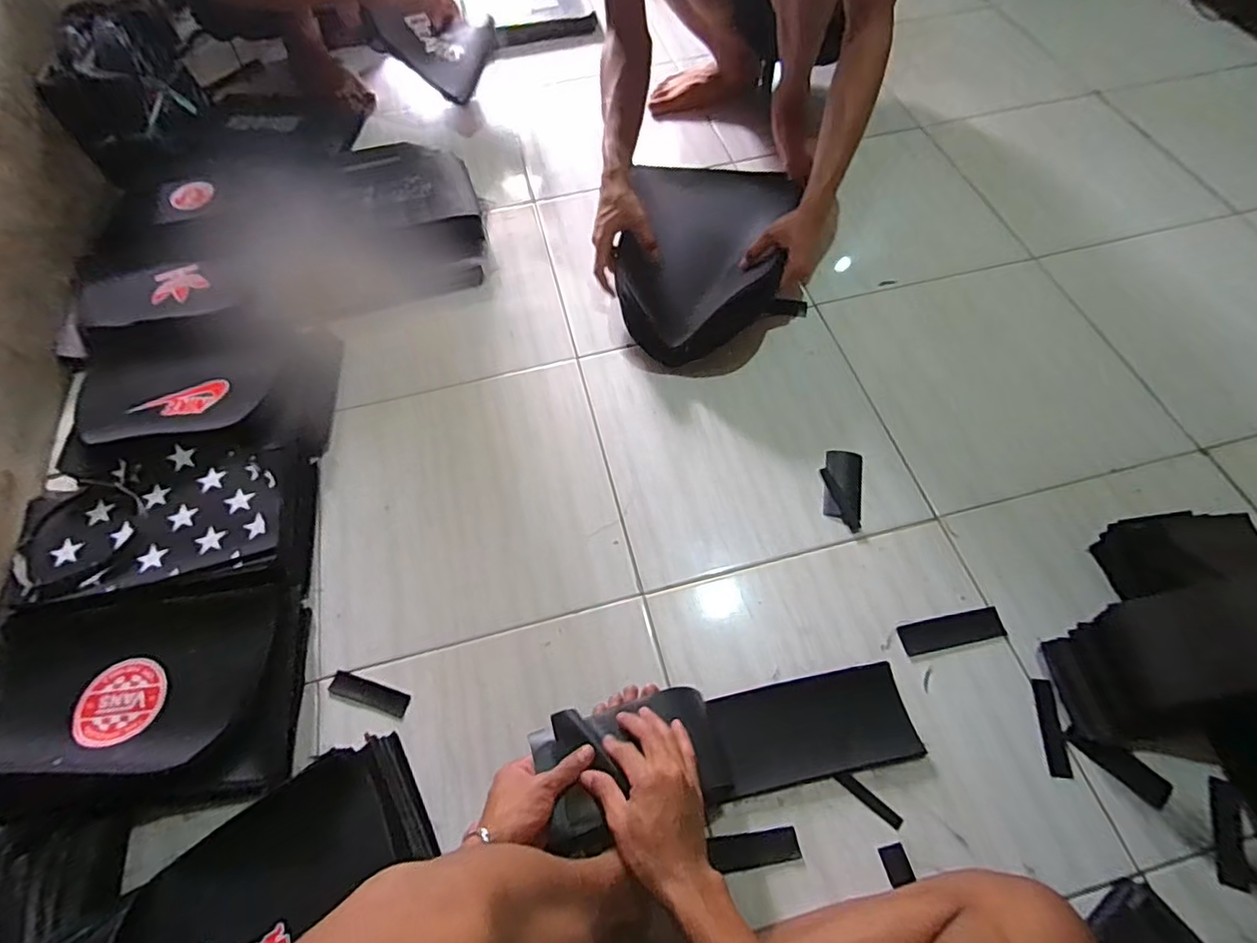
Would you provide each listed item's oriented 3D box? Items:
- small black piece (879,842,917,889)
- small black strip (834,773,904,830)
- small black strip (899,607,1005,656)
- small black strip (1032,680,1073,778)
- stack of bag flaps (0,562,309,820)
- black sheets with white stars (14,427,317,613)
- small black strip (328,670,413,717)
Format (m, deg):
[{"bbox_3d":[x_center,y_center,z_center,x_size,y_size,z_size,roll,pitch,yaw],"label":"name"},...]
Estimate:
[{"bbox_3d":[0.269,0.392,0.588,0.027,0.004,0.034,-14,61,-5],"label":"small black piece"},{"bbox_3d":[0.253,0.343,0.620,0.073,0.004,0.014,37,69,20],"label":"small black strip"},{"bbox_3d":[0.386,0.190,0.704,0.123,0.004,0.035,-11,61,-3],"label":"small black strip"},{"bbox_3d":[0.462,0.279,0.646,0.023,0.005,0.098,-2,63,11],"label":"small black strip"},{"bbox_3d":[-0.554,0.239,0.644,0.334,0.068,0.230,-7,56,-10],"label":"stack of bag flaps"},{"bbox_3d":[-0.599,0.065,0.781,0.335,0.068,0.230,-10,61,-3],"label":"black sheets with white stars"},{"bbox_3d":[-0.304,0.262,0.694,0.096,0.006,0.028,13,62,10],"label":"small black strip"}]

